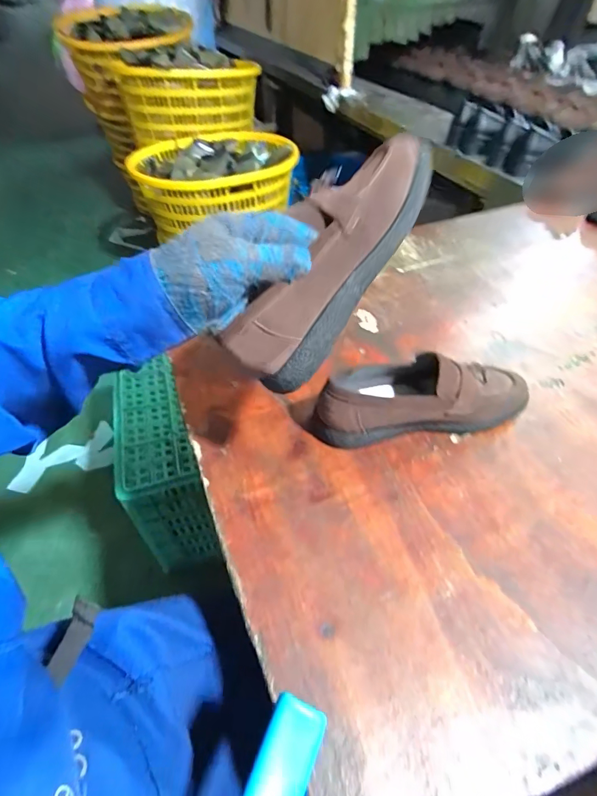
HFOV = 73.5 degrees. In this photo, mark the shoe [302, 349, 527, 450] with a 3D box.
[{"bbox_3d":[0.144,-0.005,0.468,0.257,0.083,0.083,-5,50,-6],"label":"shoe"}]

